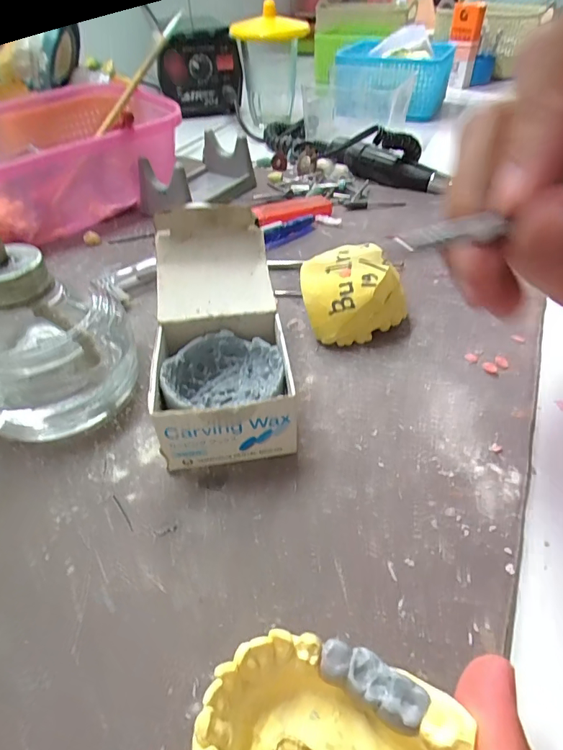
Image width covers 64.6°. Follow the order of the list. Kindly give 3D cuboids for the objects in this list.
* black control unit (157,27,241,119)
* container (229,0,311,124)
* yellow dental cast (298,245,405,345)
[{"bbox_3d":[-0.101,-0.374,0.553,0.099,0.087,0.036,3,44,4],"label":"black control unit"},{"bbox_3d":[-0.017,-0.376,0.538,0.075,0.107,0.090,-8,45,-7],"label":"container"},{"bbox_3d":[0.040,-0.043,0.240,0.059,0.035,0.054,6,45,7],"label":"yellow dental cast"}]

